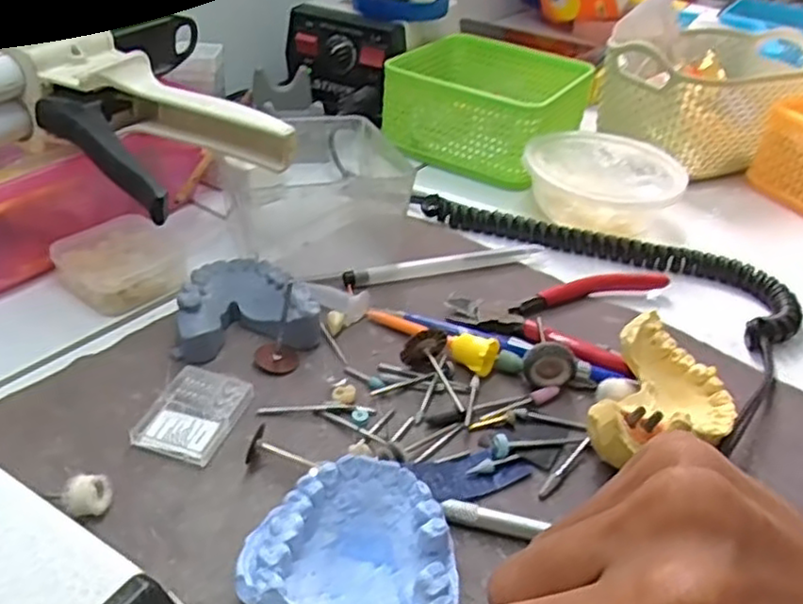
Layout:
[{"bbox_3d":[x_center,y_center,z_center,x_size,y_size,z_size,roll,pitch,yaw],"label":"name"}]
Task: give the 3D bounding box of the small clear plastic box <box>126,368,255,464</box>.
[{"bbox_3d":[-0.089,0.047,0.298,0.037,0.007,0.045,14,37,11],"label":"small clear plastic box"}]

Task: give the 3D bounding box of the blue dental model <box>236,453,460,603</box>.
[{"bbox_3d":[-0.015,0.084,0.237,0.067,0.029,0.055,10,36,6],"label":"blue dental model"}]

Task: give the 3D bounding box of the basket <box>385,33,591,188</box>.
[{"bbox_3d":[0.071,-0.158,0.558,0.130,0.059,0.139,24,40,23],"label":"basket"}]

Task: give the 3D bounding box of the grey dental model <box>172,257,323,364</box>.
[{"bbox_3d":[-0.077,0.002,0.346,0.065,0.024,0.054,-6,38,-16],"label":"grey dental model"}]

